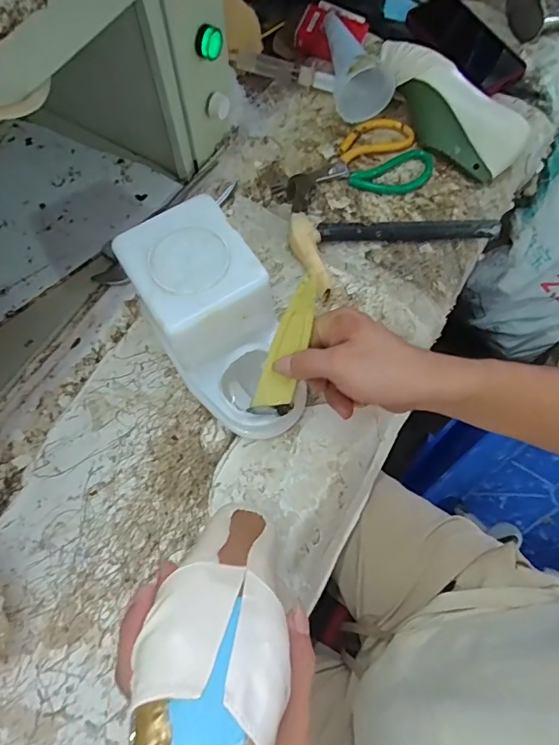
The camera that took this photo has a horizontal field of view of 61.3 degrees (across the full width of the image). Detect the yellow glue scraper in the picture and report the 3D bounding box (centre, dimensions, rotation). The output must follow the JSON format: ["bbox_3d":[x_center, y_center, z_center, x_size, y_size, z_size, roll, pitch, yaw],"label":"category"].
[{"bbox_3d":[0.009,-0.022,0.396,0.030,0.007,0.115,20,100,5],"label":"yellow glue scraper"}]

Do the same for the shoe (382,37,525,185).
[{"bbox_3d":[0.193,-0.307,0.556,0.195,0.072,0.055,41,75,11],"label":"shoe"}]

